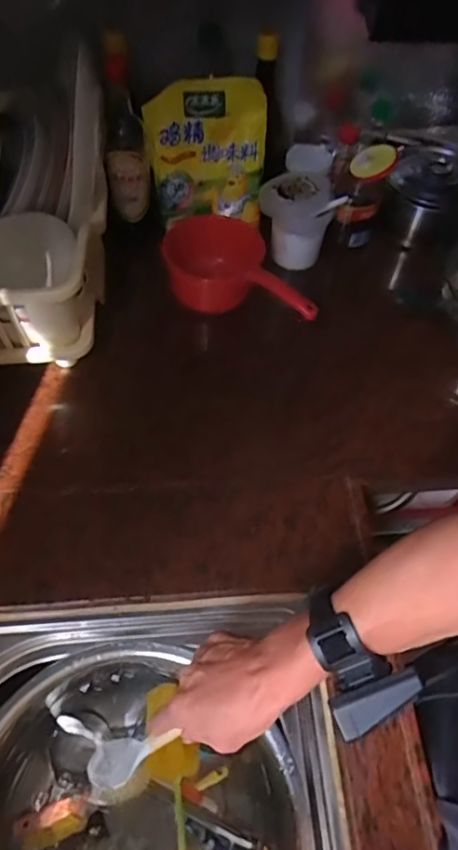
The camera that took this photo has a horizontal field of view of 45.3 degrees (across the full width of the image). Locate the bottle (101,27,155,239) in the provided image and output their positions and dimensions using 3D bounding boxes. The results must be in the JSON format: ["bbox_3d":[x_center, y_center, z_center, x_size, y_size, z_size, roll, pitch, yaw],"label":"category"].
[{"bbox_3d":[-0.153,-0.406,0.812,0.065,0.271,0.077,-4,56,-4],"label":"bottle"}]

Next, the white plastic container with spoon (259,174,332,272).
[{"bbox_3d":[0.098,-0.315,0.838,0.100,0.110,0.098,4,56,2],"label":"white plastic container with spoon"}]

